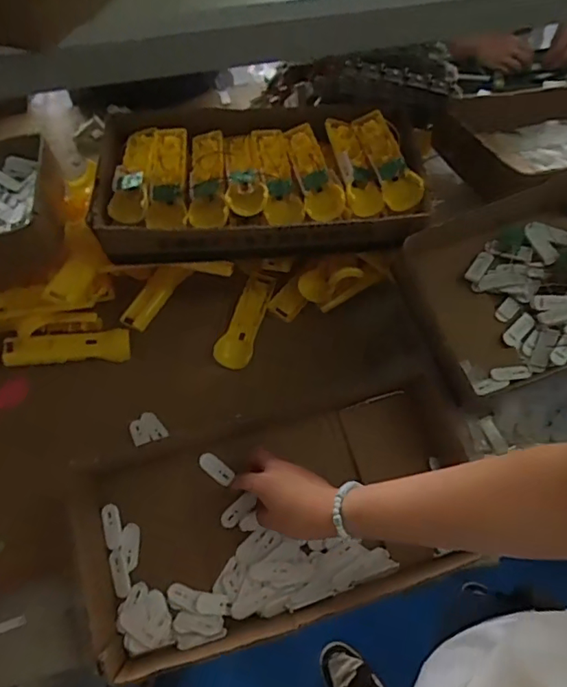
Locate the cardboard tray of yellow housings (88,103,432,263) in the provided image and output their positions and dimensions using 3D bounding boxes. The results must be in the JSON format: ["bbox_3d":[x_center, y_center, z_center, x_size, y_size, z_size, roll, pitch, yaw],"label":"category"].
[{"bbox_3d":[-0.016,-0.237,0.730,0.445,0.074,0.277,-3,58,-2],"label":"cardboard tray of yellow housings"}]

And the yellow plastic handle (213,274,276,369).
[{"bbox_3d":[-0.053,-0.036,0.763,0.049,0.028,0.158,12,59,7],"label":"yellow plastic handle"}]

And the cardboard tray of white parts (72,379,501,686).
[{"bbox_3d":[-0.012,0.195,0.606,0.440,0.056,0.239,-13,59,-8],"label":"cardboard tray of white parts"}]

